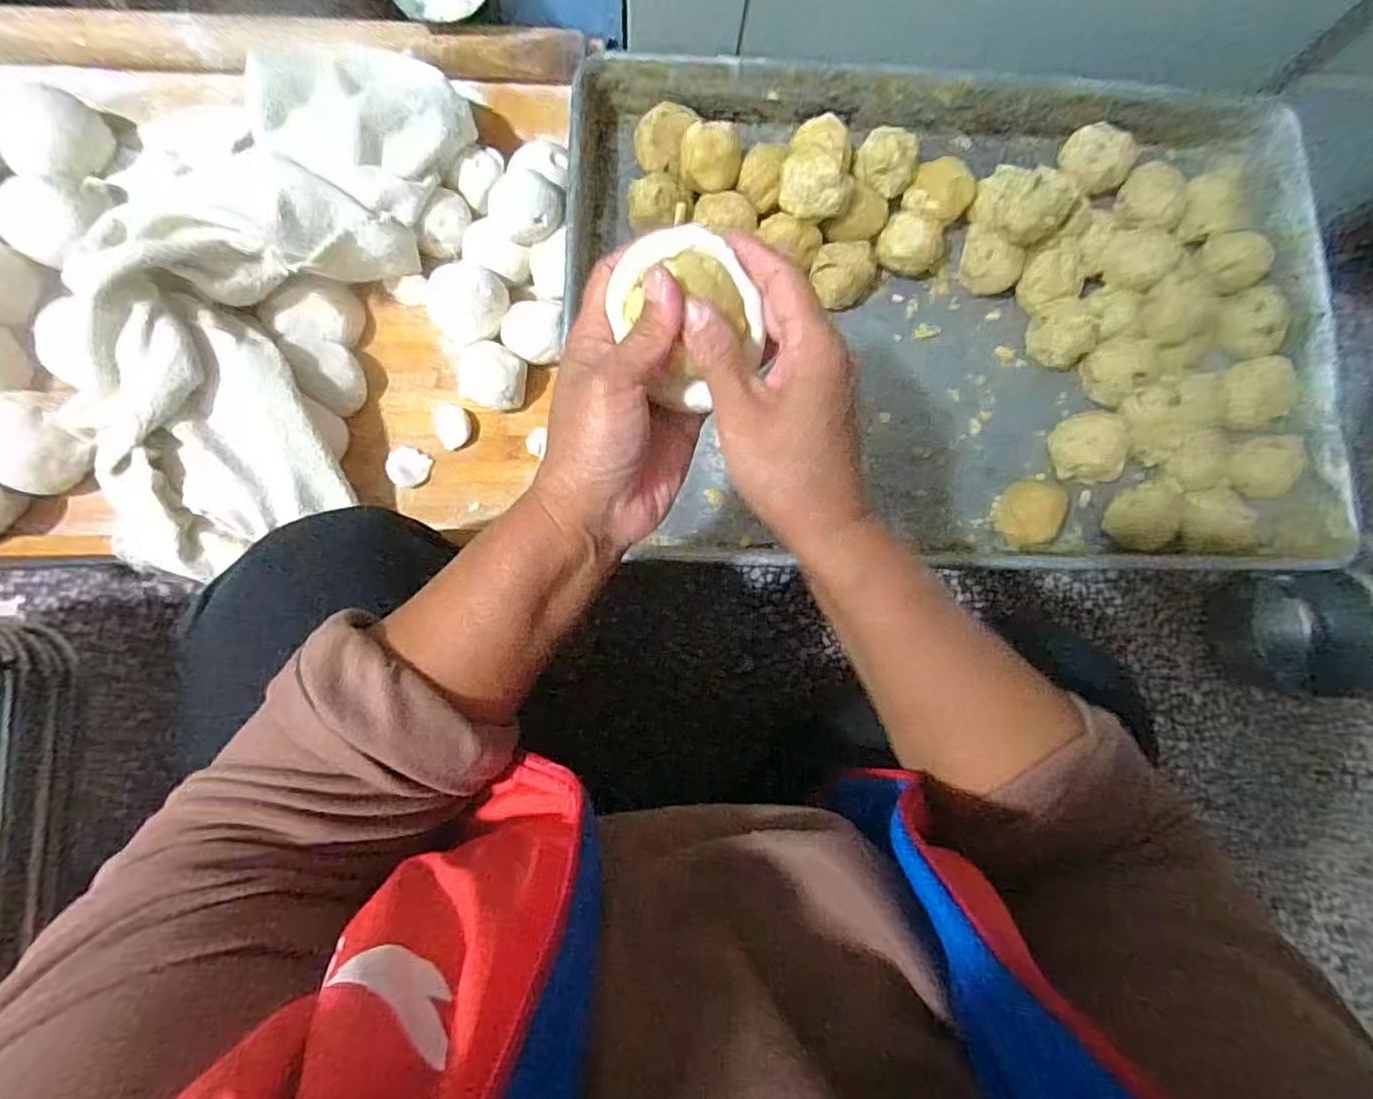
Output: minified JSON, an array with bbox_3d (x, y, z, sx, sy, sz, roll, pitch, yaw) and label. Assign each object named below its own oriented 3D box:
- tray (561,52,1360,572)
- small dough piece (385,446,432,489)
[{"bbox_3d":[0.221,-0.188,0.498,0.617,0.063,0.398,1,84,-5],"label":"tray"},{"bbox_3d":[-0.215,-0.064,0.478,0.029,0.011,0.030,1,84,-5],"label":"small dough piece"}]

